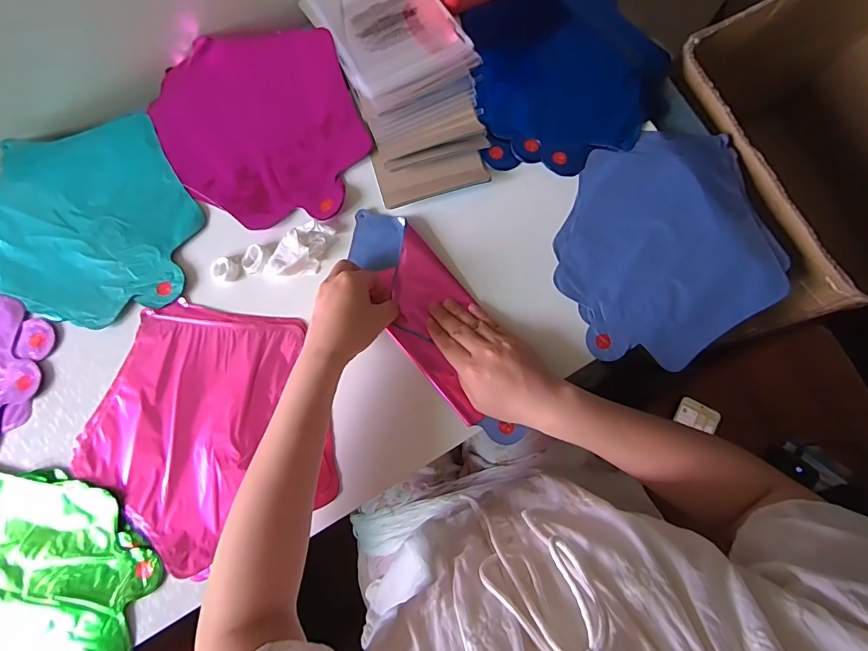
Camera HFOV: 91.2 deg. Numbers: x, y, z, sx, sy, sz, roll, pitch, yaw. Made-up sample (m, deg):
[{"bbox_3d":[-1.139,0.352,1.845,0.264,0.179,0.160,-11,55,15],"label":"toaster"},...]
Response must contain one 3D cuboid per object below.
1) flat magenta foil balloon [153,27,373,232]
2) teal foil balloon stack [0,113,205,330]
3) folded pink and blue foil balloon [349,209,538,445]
[{"bbox_3d":[-0.189,-0.220,0.464,0.207,0.011,0.243,-21,81,-4],"label":"flat magenta foil balloon"},{"bbox_3d":[-0.379,-0.110,0.457,0.246,0.021,0.220,-11,80,-3],"label":"teal foil balloon stack"},{"bbox_3d":[0.003,-0.001,0.436,0.089,0.012,0.273,-26,83,-5],"label":"folded pink and blue foil balloon"}]

